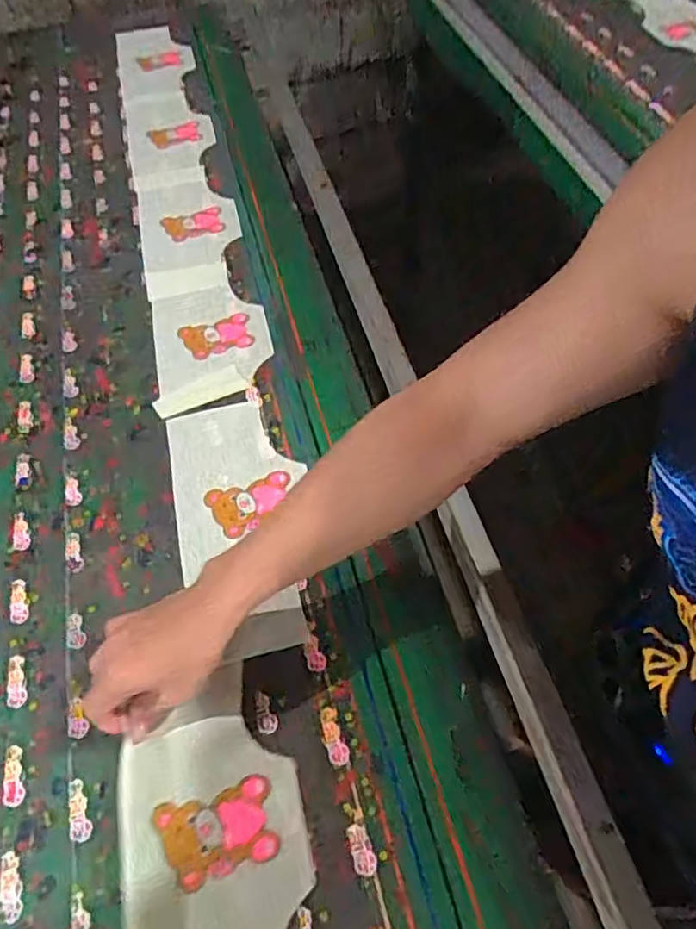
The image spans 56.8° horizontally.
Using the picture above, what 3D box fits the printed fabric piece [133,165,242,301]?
[{"bbox_3d":[-0.225,-0.342,0.917,0.135,0.012,0.300,-12,56,-7],"label":"printed fabric piece"}]

